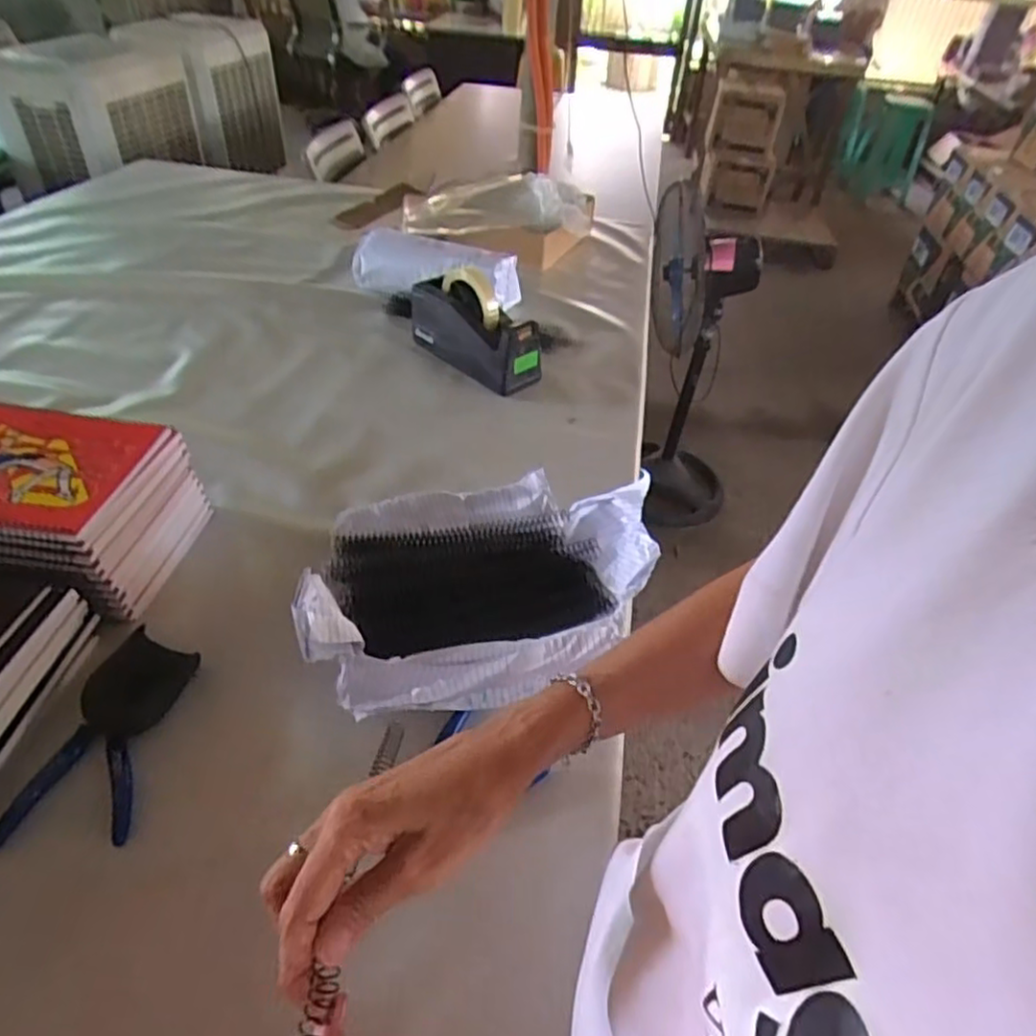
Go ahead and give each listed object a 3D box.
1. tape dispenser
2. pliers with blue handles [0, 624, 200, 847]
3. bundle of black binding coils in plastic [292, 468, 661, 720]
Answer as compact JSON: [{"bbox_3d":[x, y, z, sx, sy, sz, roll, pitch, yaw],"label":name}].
[{"bbox_3d":[-0.063,-0.275,0.943,0.215,0.120,0.069,36,50,28],"label":"tape dispenser"},{"bbox_3d":[-0.308,0.157,0.498,0.087,0.018,0.158,6,43,-1],"label":"pliers with blue handles"},{"bbox_3d":[-0.033,0.050,0.616,0.310,0.071,0.262,-6,44,-13],"label":"bundle of black binding coils in plastic"}]

